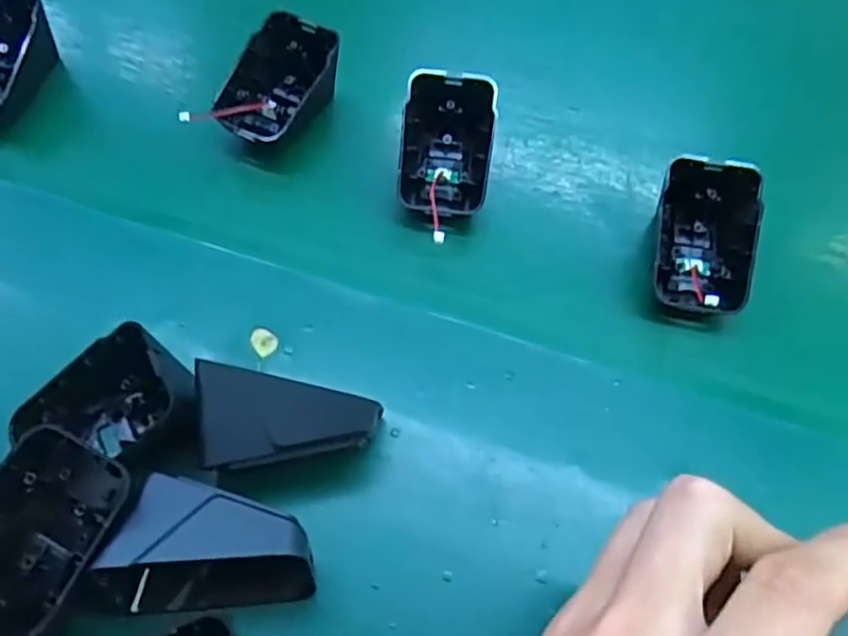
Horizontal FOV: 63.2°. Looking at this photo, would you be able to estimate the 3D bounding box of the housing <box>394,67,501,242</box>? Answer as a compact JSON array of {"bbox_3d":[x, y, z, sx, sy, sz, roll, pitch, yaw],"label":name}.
[{"bbox_3d":[0.012,-0.083,0.341,0.045,0.042,0.067,9,61,1],"label":"housing"}]

